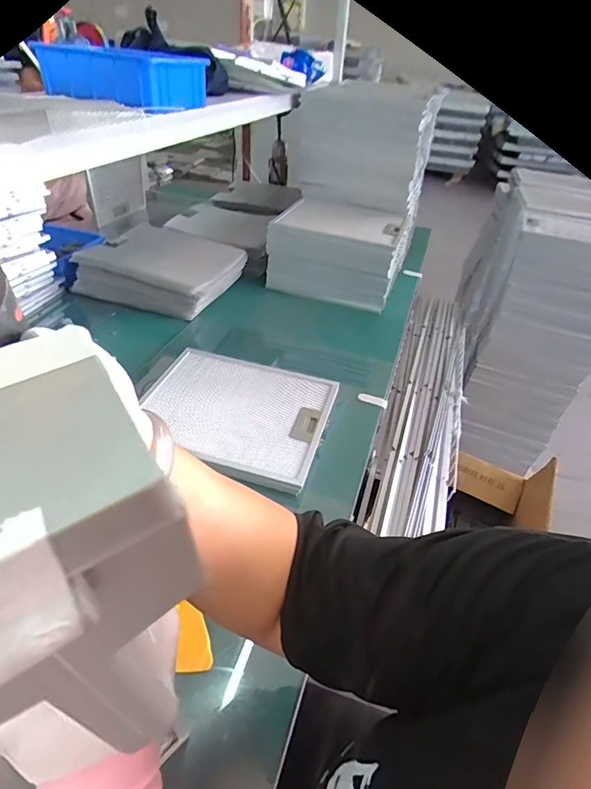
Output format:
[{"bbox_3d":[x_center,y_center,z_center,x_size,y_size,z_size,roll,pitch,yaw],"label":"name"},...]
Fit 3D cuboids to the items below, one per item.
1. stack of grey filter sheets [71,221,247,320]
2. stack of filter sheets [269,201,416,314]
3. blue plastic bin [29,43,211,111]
[{"bbox_3d":[-0.352,-0.330,1.169,0.379,0.106,0.261,12,39,9],"label":"stack of grey filter sheets"},{"bbox_3d":[0.125,-0.403,1.258,0.337,0.218,0.294,18,40,16],"label":"stack of filter sheets"},{"bbox_3d":[-0.289,-0.545,0.755,0.241,0.068,0.154,18,40,16],"label":"blue plastic bin"}]

